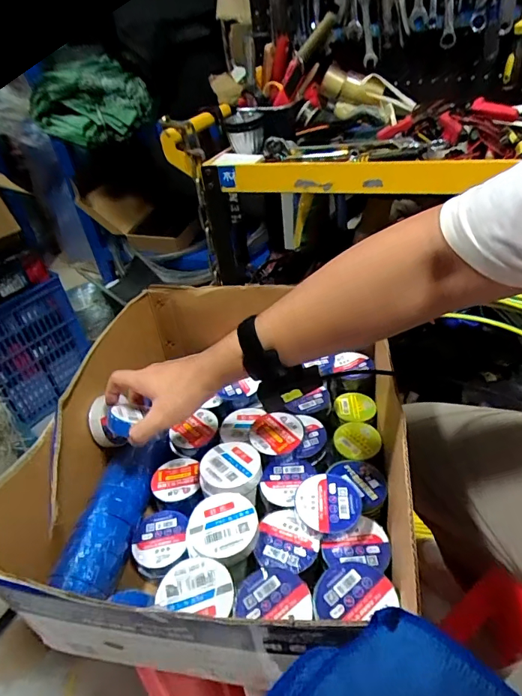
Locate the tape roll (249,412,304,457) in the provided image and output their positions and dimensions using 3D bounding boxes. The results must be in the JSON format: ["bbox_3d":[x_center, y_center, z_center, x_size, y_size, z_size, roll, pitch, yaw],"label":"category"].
[{"bbox_3d":[0.019,0.106,0.526,0.065,0.019,0.058,-4,37,5],"label":"tape roll"}]

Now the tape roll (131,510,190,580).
[{"bbox_3d":[-0.113,0.221,0.482,0.061,0.020,0.072,-11,37,-4],"label":"tape roll"}]

